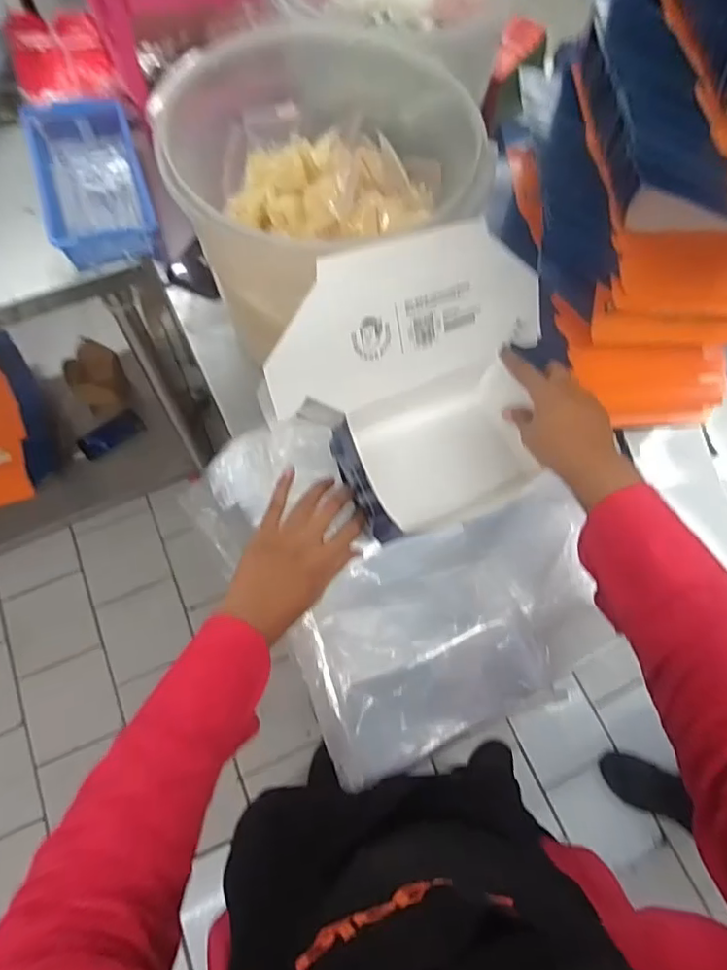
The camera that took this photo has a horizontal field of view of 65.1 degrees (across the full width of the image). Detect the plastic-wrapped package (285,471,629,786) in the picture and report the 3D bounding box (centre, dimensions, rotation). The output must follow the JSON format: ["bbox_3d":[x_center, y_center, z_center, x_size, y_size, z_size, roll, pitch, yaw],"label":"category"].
[{"bbox_3d":[0.090,0.142,0.561,0.301,0.051,0.196,-20,80,-10],"label":"plastic-wrapped package"}]

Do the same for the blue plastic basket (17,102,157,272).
[{"bbox_3d":[-0.372,-0.426,0.779,0.128,0.063,0.276,-18,69,-10],"label":"blue plastic basket"}]

